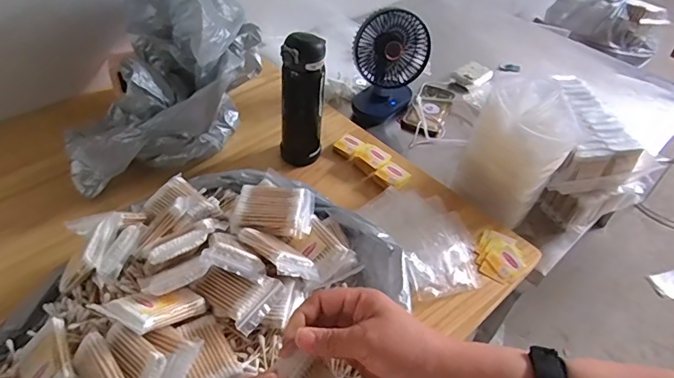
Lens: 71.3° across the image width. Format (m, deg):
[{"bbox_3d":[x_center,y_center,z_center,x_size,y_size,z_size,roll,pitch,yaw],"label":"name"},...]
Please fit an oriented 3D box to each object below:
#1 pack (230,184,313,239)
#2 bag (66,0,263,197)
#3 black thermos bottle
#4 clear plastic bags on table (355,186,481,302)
[{"bbox_3d":[-0.073,0.024,0.541,0.087,0.029,0.058,4,44,-1],"label":"pack"},{"bbox_3d":[-0.254,-0.185,0.701,0.189,0.236,0.364,9,44,4],"label":"bag"},{"bbox_3d":[-0.052,-0.122,0.714,0.065,0.223,0.056,0,45,-5],"label":"black thermos bottle"},{"bbox_3d":[0.130,0.064,0.667,0.129,0.022,0.180,-14,53,-26],"label":"clear plastic bags on table"}]

